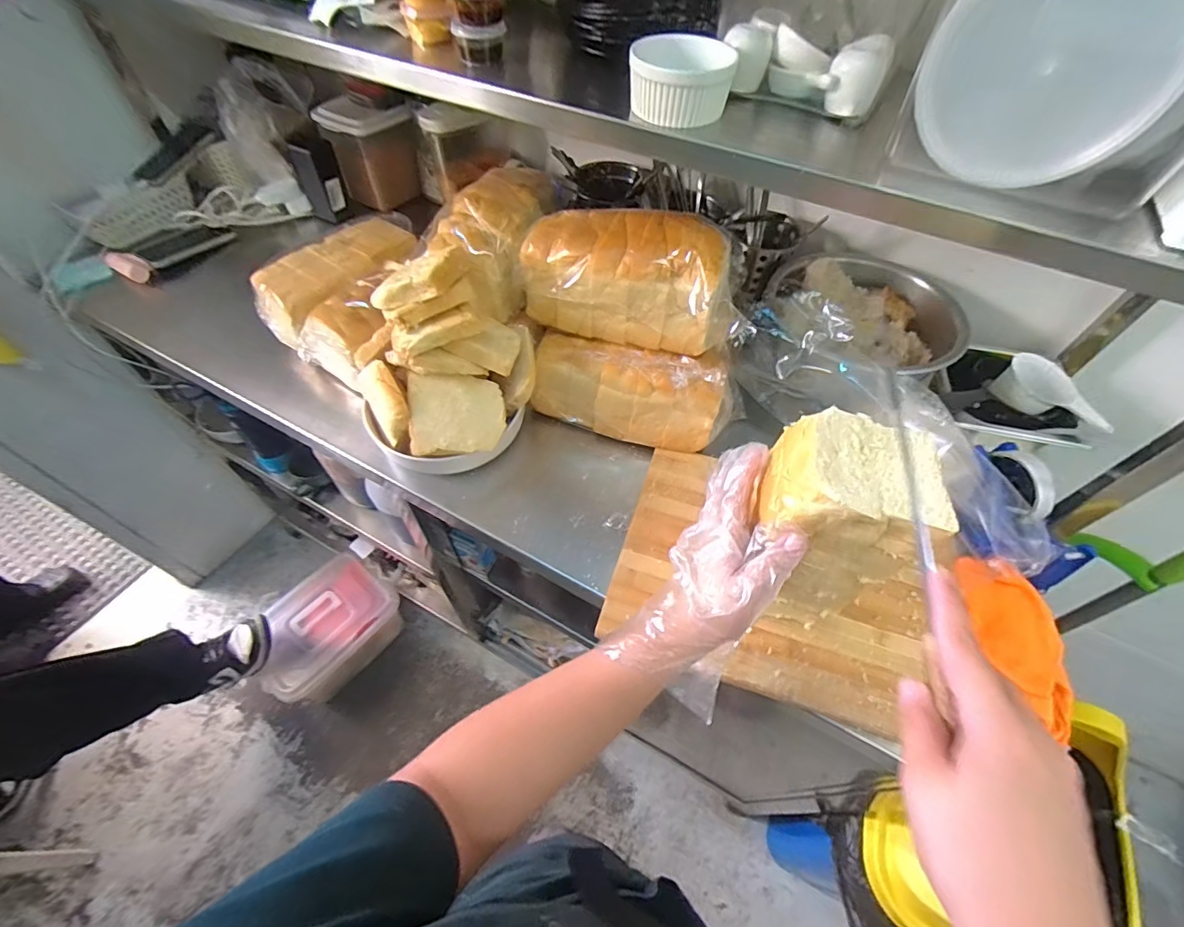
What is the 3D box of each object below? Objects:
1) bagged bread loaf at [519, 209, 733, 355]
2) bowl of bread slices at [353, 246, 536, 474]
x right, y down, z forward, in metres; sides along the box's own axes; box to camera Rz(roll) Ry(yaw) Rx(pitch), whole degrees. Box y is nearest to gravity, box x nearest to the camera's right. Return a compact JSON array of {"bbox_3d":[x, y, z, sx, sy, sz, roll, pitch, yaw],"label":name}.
[{"bbox_3d":[0.043,-0.216,0.582,0.245,0.120,0.093,17,56,10],"label":"bagged bread loaf"},{"bbox_3d":[-0.177,-0.115,0.590,0.181,0.209,0.179,1,54,-1],"label":"bowl of bread slices"}]

